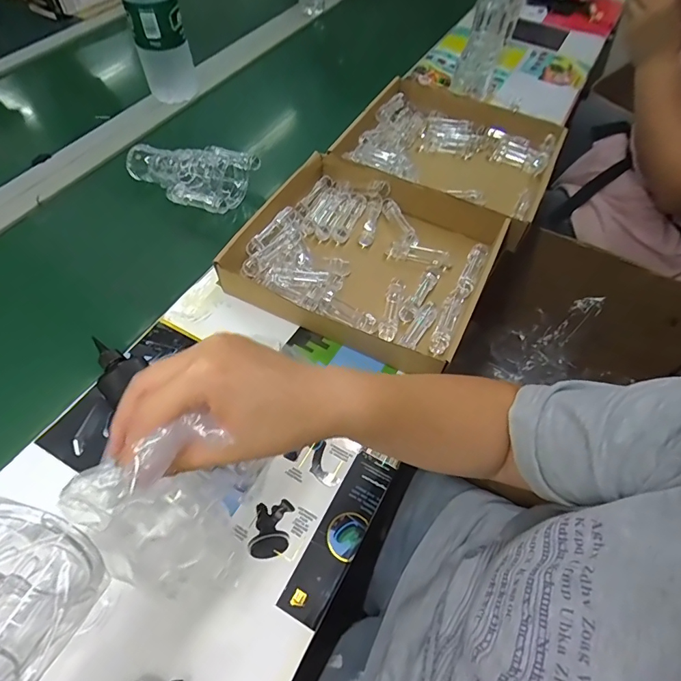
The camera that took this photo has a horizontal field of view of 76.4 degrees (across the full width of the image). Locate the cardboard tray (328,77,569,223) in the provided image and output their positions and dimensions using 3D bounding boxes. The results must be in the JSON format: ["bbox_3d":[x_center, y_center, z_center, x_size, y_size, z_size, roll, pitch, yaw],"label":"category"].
[{"bbox_3d":[0.188,-0.314,0.744,0.319,0.075,0.285,23,57,12],"label":"cardboard tray"}]

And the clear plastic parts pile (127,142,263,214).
[{"bbox_3d":[-0.238,-0.262,0.667,0.186,0.055,0.111,20,57,10],"label":"clear plastic parts pile"}]

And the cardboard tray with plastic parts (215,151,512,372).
[{"bbox_3d":[0.036,-0.116,0.585,0.307,0.051,0.275,25,58,12],"label":"cardboard tray with plastic parts"}]

